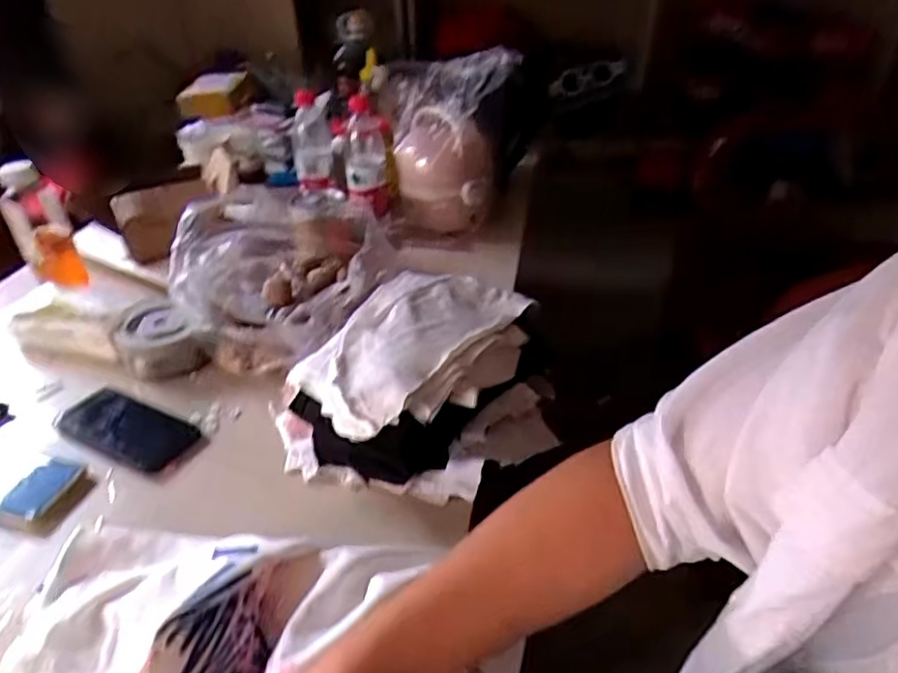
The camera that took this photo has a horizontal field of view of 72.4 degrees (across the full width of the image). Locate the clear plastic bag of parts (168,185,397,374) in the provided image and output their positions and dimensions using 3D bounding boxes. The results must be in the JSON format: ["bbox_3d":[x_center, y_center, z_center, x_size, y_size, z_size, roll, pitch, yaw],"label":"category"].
[{"bbox_3d":[-0.210,-0.092,0.813,0.248,0.127,0.296,1,36,2],"label":"clear plastic bag of parts"}]

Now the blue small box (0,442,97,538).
[{"bbox_3d":[-0.435,0.138,0.600,0.167,0.028,0.079,10,37,13],"label":"blue small box"}]

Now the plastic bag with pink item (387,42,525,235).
[{"bbox_3d":[-0.001,-0.319,1.025,0.183,0.272,0.222,-13,38,-17],"label":"plastic bag with pink item"}]

